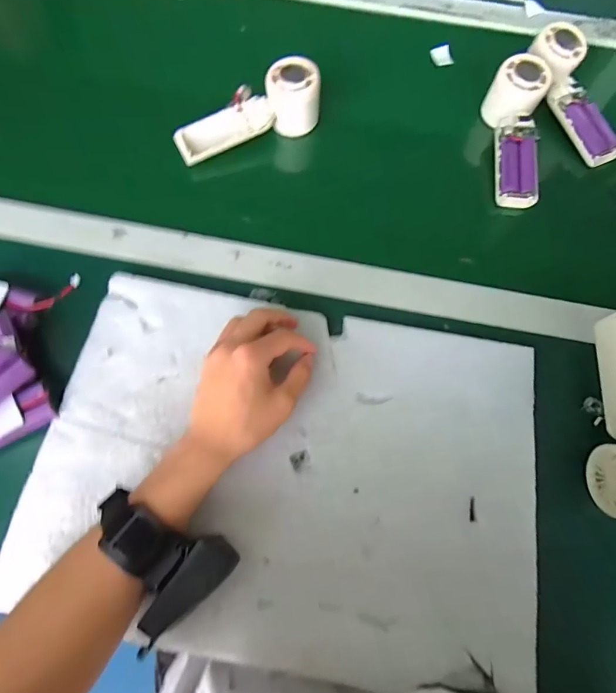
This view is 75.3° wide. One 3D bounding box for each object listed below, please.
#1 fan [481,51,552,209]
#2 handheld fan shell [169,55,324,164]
[{"bbox_3d":[0.232,-0.234,0.449,0.050,0.044,0.164,2,85,-1],"label":"fan"},{"bbox_3d":[-0.067,-0.257,0.449,0.171,0.057,0.058,-22,71,4],"label":"handheld fan shell"}]

